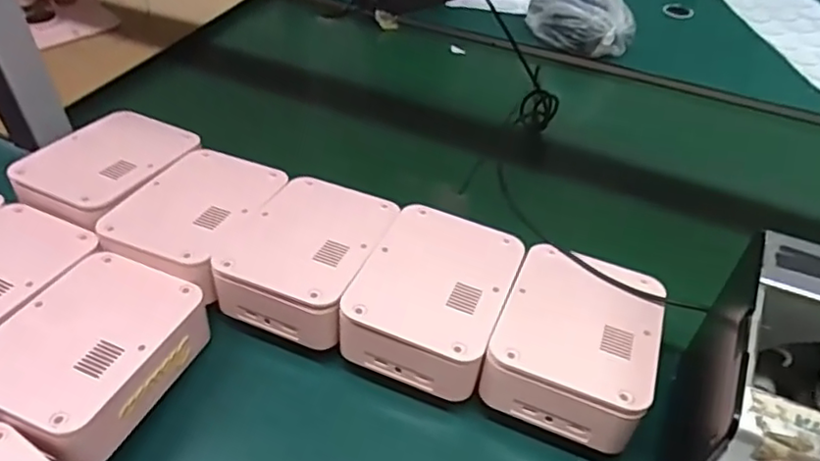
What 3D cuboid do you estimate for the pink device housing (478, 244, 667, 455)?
[{"bbox_3d":[0.111,0.076,0.414,0.097,0.065,0.128,17,47,15],"label":"pink device housing"}]

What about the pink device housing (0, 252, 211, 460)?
[{"bbox_3d":[-0.208,0.077,0.401,0.098,0.047,0.128,18,47,16],"label":"pink device housing"}]

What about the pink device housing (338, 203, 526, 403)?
[{"bbox_3d":[0.018,0.049,0.440,0.097,0.064,0.130,16,47,15],"label":"pink device housing"}]

